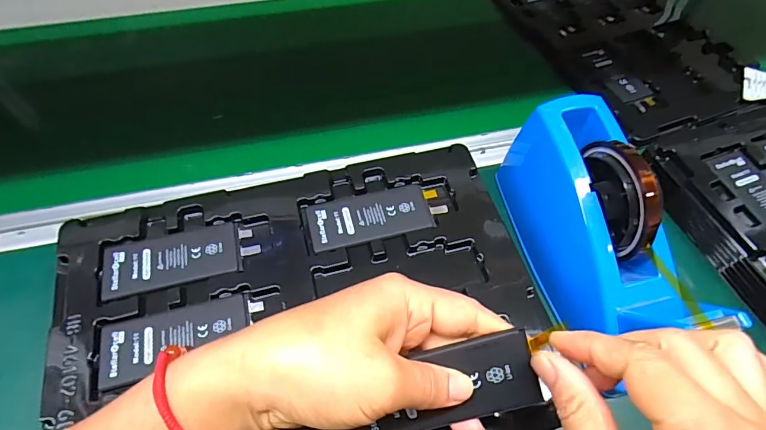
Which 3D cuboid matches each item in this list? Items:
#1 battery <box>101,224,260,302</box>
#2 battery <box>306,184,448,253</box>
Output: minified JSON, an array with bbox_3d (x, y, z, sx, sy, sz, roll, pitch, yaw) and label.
[{"bbox_3d":[-0.151,0.032,0.321,0.106,0.004,0.043,-12,58,-9],"label":"battery"},{"bbox_3d":[-0.005,0.000,0.344,0.108,0.004,0.044,-13,58,-9],"label":"battery"}]

